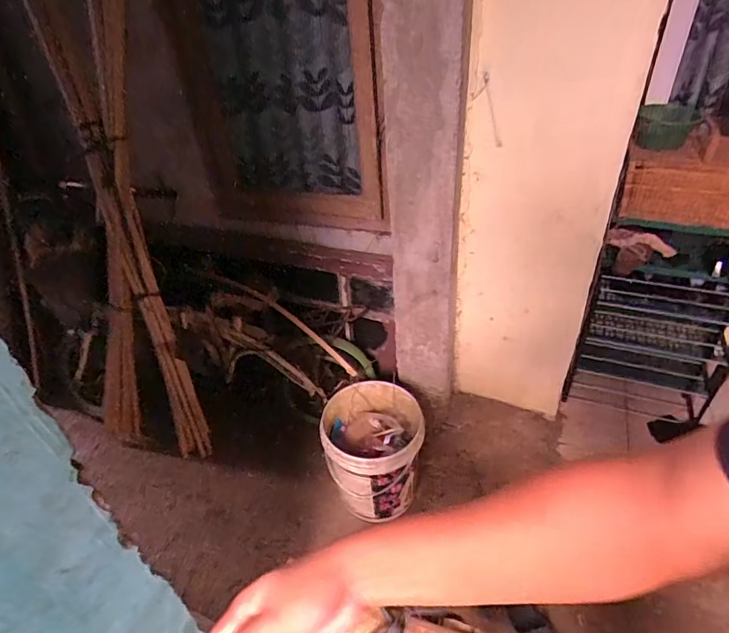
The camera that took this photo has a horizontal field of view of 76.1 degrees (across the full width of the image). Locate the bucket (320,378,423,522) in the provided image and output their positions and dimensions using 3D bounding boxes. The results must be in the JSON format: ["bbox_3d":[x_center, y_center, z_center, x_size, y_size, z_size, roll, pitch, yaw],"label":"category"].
[{"bbox_3d":[0.031,0.446,1.529,0.298,0.370,0.305,-3,38,3],"label":"bucket"}]

